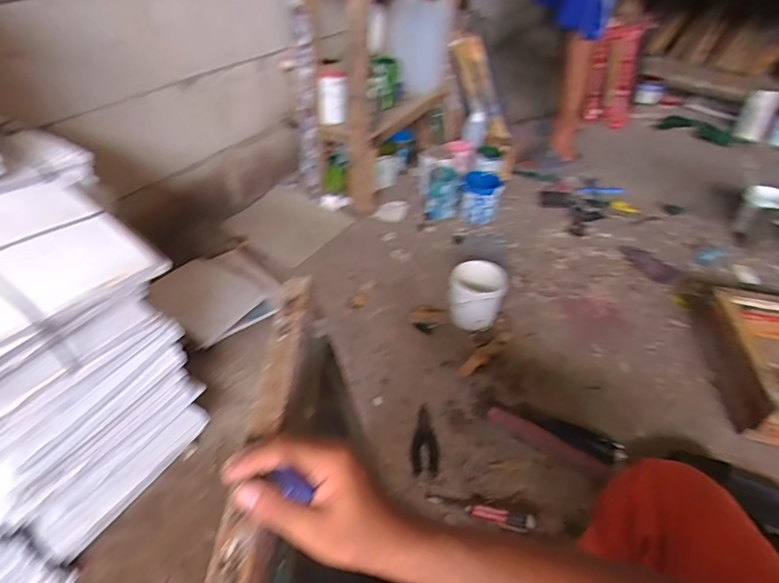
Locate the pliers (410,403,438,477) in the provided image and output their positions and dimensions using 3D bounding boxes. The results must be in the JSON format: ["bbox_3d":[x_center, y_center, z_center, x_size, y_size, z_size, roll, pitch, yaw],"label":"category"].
[{"bbox_3d":[0.067,0.282,0.914,0.050,0.009,0.155,3,40,0],"label":"pliers"}]

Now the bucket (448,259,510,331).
[{"bbox_3d":[0.207,0.008,1.137,0.131,0.119,0.118,11,41,9],"label":"bucket"}]

